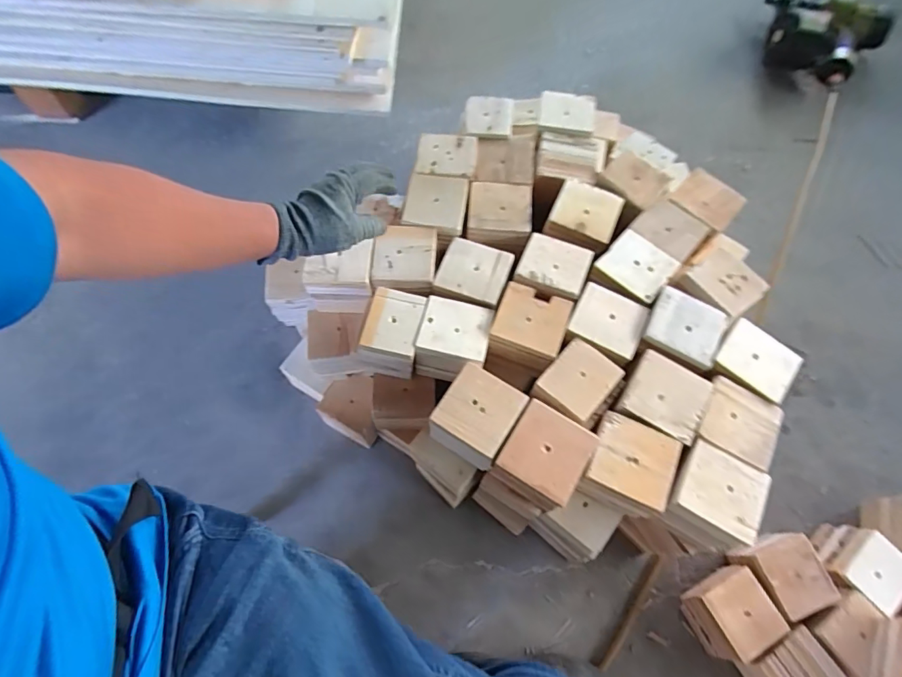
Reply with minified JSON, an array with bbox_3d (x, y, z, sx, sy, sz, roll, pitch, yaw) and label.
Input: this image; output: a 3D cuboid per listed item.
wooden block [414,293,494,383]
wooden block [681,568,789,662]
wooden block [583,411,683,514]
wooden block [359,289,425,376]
[{"bbox_3d":[0.003,0.006,0.677,0.093,0.072,0.096,12,65,3],"label":"wooden block"},{"bbox_3d":[0.406,0.402,0.719,0.091,0.085,0.097,-25,67,-15],"label":"wooden block"},{"bbox_3d":[0.218,0.145,0.584,0.096,0.015,0.093,21,64,7],"label":"wooden block"},{"bbox_3d":[-0.084,-0.008,0.681,0.084,0.081,0.095,10,65,3],"label":"wooden block"}]

